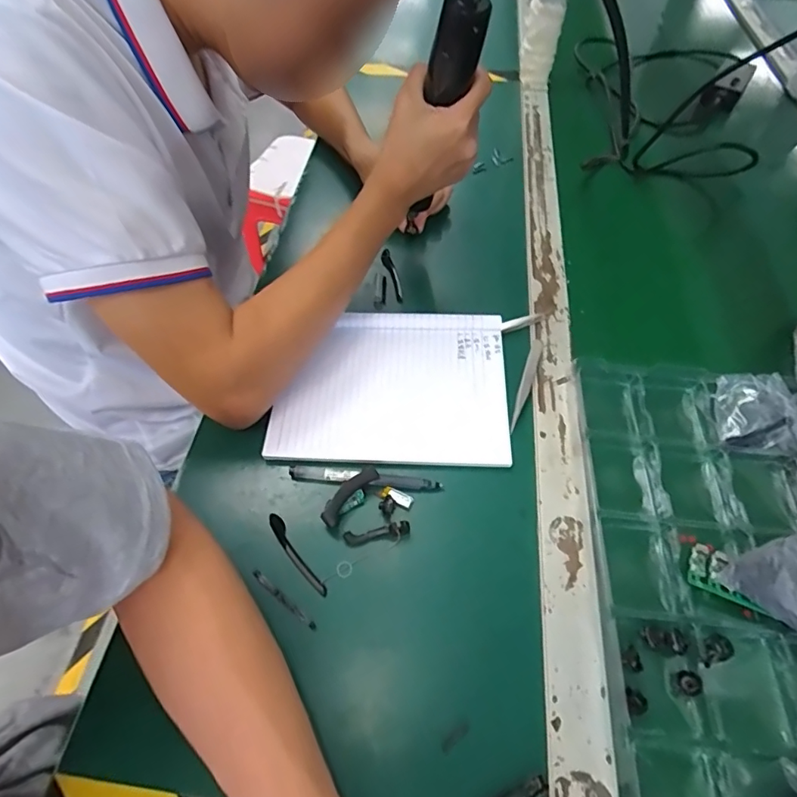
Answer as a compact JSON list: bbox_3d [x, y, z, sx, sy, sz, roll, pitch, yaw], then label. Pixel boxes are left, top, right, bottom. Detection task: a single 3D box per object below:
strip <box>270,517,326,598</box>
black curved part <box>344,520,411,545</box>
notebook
[{"bbox_3d":[-0.078,0.119,0.371,0.010,0.006,0.074,-32,61,-20],"label":"strip"},{"bbox_3d":[-0.016,0.104,0.377,0.051,0.012,0.010,-7,55,-5],"label":"black curved part"},{"bbox_3d":[-0.005,-0.012,0.448,0.205,0.014,0.153,1,59,1],"label":"notebook"}]

